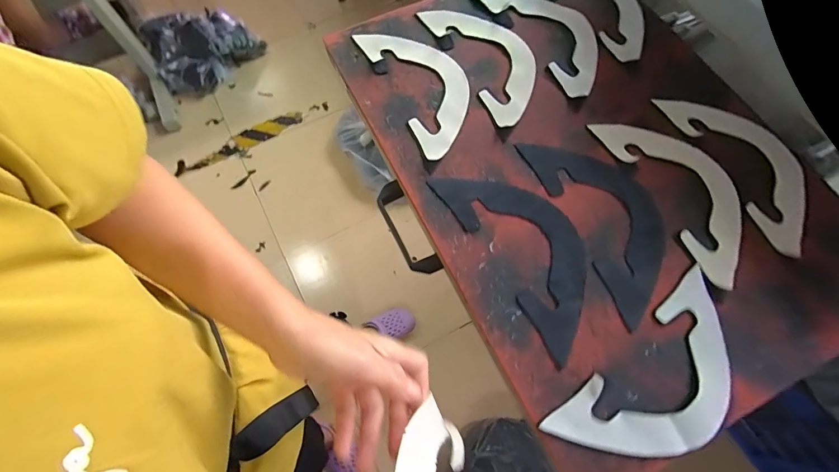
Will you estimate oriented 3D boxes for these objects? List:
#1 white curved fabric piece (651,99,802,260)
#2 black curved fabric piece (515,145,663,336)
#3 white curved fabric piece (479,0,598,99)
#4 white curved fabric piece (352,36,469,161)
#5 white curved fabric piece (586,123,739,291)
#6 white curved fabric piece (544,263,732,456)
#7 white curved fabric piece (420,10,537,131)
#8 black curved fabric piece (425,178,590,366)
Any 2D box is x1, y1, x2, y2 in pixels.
[{"bbox_3d":[0.440,-0.104,0.503,0.103,0.009,0.251,-23,71,-8],"label":"white curved fabric piece"},{"bbox_3d":[0.245,-0.030,0.486,0.118,0.004,0.253,-22,70,-8],"label":"black curved fabric piece"},{"bbox_3d":[0.213,-0.328,0.594,0.124,0.009,0.245,-30,72,-10],"label":"white curved fabric piece"},{"bbox_3d":[0.009,-0.228,0.558,0.116,0.011,0.247,-25,71,-9],"label":"white curved fabric piece"},{"bbox_3d":[0.351,-0.069,0.491,0.119,0.011,0.252,-24,71,-8],"label":"white curved fabric piece"},{"bbox_3d":[0.266,0.162,0.407,0.255,0.006,0.116,-38,73,-13],"label":"white curved fabric piece"},{"bbox_3d":[0.112,-0.277,0.576,0.118,0.007,0.242,-25,71,-9],"label":"white curved fabric piece"},{"bbox_3d":[0.137,0.007,0.469,0.122,0.005,0.256,-30,72,-10],"label":"black curved fabric piece"}]

